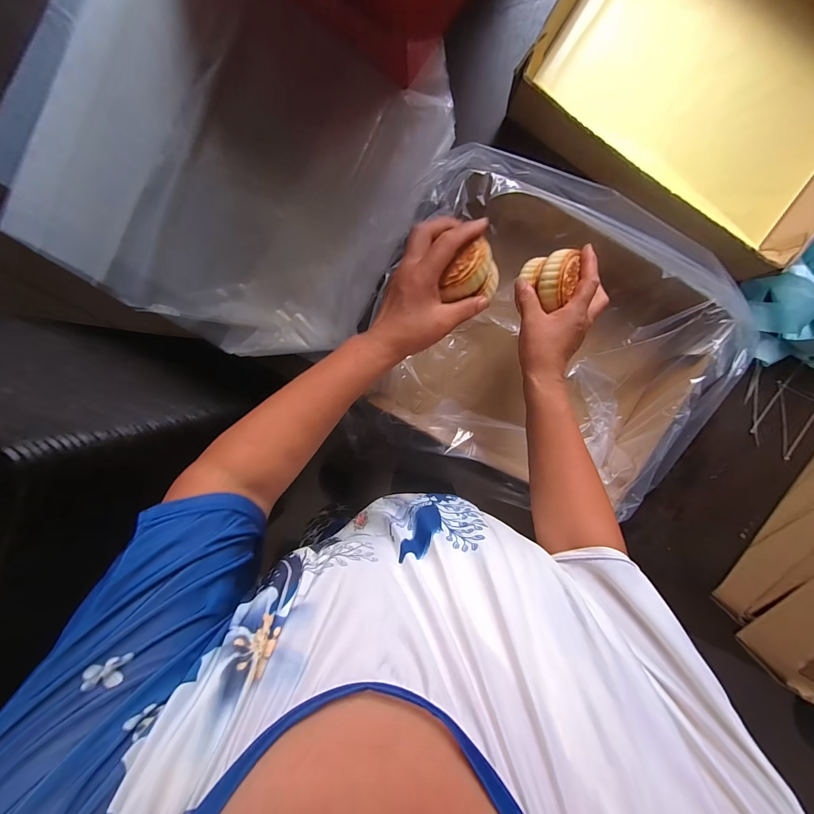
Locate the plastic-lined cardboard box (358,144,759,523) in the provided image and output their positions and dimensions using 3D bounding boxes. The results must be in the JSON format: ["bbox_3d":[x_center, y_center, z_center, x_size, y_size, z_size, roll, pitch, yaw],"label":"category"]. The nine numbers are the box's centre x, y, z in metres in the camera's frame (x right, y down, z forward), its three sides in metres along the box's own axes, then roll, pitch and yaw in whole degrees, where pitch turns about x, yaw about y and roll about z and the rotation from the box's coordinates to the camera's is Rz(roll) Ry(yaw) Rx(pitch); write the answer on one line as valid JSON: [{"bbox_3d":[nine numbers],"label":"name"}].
[{"bbox_3d":[0.219,-0.102,0.525,0.486,0.099,0.402,21,98,-5],"label":"plastic-lined cardboard box"}]

